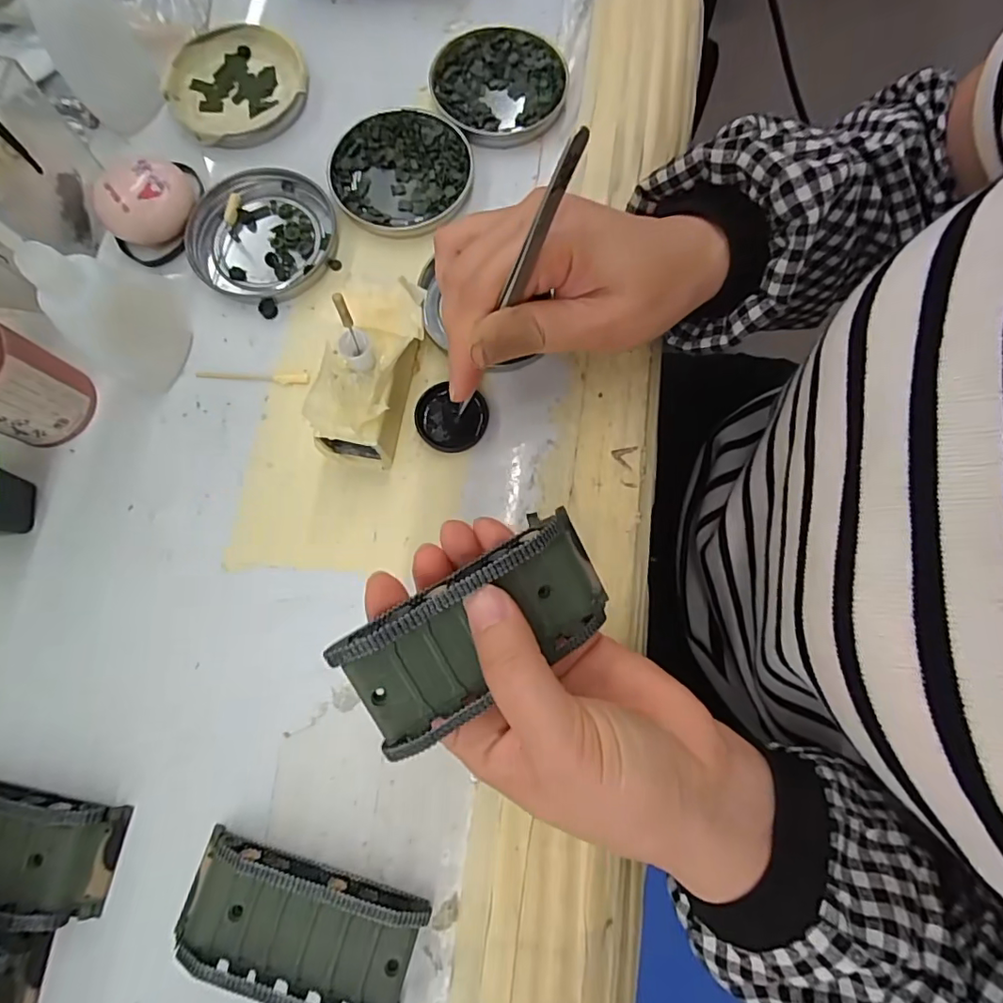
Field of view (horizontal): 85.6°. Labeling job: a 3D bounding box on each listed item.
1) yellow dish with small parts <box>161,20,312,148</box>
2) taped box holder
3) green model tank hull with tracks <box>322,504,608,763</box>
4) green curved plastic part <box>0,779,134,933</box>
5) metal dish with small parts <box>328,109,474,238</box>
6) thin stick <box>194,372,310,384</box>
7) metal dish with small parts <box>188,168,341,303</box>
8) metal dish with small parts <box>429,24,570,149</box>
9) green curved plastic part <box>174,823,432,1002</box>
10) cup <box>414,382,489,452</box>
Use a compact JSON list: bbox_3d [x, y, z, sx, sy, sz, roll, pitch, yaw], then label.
[{"bbox_3d":[-0.156,-0.245,0.320,0.077,0.012,0.079,0,77,0],"label":"yellow dish with small parts"},{"bbox_3d":[-0.062,-0.065,0.262,0.046,0.039,0.093,13,74,3],"label":"taped box holder"},{"bbox_3d":[-0.005,0.043,0.186,0.095,0.021,0.043,-31,79,-16],"label":"green model tank hull with tracks"},{"bbox_3d":[-0.212,0.144,0.225,0.095,0.020,0.044,9,77,2],"label":"green curved plastic part"},{"bbox_3d":[-0.056,-0.185,0.304,0.078,0.009,0.074,0,77,0],"label":"metal dish with small parts"},{"bbox_3d":[-0.130,-0.065,0.281,0.059,0.004,0.006,2,77,1],"label":"thin stick"},{"bbox_3d":[-0.132,-0.146,0.296,0.074,0.009,0.077,0,77,0],"label":"metal dish with small parts"},{"bbox_3d":[-0.002,-0.245,0.316,0.076,0.009,0.076,0,77,0],"label":"metal dish with small parts"},{"bbox_3d":[-0.082,0.172,0.218,0.095,0.019,0.043,17,78,4],"label":"green curved plastic part"},{"bbox_3d":[-0.025,-0.041,0.272,0.036,0.007,0.031,21,78,5],"label":"cup"}]

